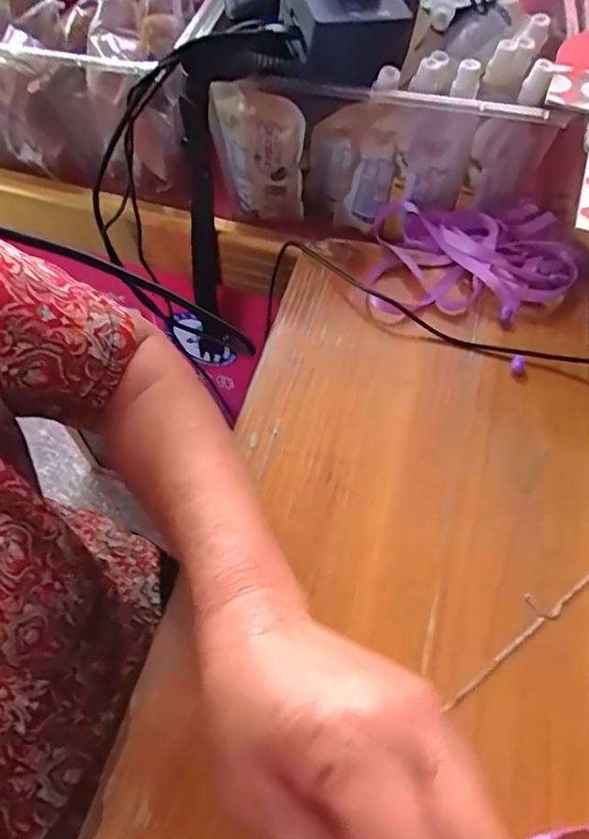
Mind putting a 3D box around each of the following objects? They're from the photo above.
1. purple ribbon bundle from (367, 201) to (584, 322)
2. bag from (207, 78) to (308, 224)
[{"bbox_3d":[0.138,-0.132,0.449,0.156,0.022,0.132,3,57,2],"label":"purple ribbon bundle"},{"bbox_3d":[-0.031,-0.225,0.498,0.080,0.119,0.019,14,58,9],"label":"bag"}]

